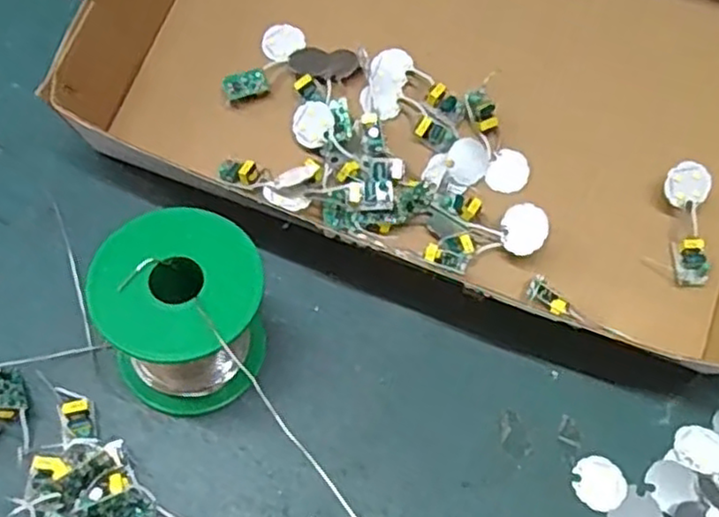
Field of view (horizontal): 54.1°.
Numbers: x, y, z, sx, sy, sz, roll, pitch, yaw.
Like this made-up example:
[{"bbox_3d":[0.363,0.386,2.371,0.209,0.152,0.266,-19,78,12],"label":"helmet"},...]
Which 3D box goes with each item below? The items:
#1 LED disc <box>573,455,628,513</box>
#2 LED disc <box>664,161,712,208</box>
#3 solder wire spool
[{"bbox_3d":[0.112,0.104,0.327,0.025,0.004,0.024,2,62,-3],"label":"LED disc"},{"bbox_3d":[0.173,-0.039,0.370,0.023,0.004,0.022,1,98,4],"label":"LED disc"},{"bbox_3d":[-0.077,0.025,0.314,0.066,0.073,0.068,2,62,-3],"label":"solder wire spool"}]

